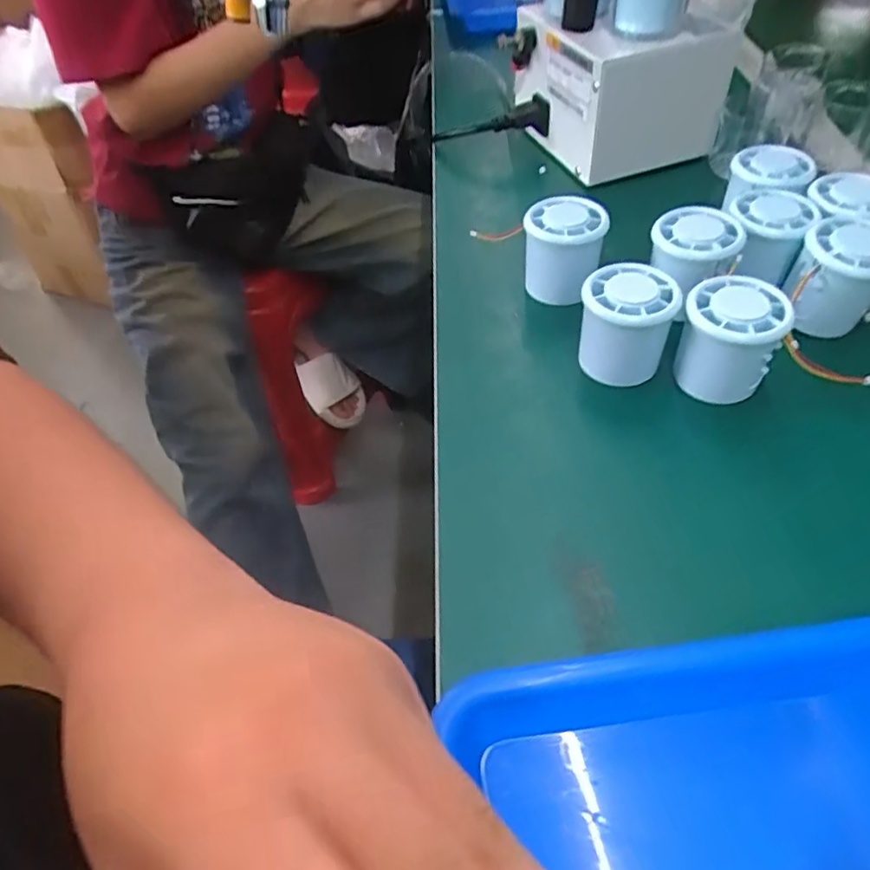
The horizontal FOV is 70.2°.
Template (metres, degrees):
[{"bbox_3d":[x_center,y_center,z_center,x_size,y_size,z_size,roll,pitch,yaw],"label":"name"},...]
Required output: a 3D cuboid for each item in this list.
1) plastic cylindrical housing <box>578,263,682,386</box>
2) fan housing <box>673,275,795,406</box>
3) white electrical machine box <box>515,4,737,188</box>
[{"bbox_3d":[0.120,-0.068,0.393,0.053,0.063,0.047,17,53,18],"label":"plastic cylindrical housing"},{"bbox_3d":[0.177,-0.056,0.373,0.052,0.057,0.048,21,54,21],"label":"fan housing"},{"bbox_3d":[0.160,-0.329,0.579,0.134,0.099,0.167,-18,50,-11],"label":"white electrical machine box"}]

